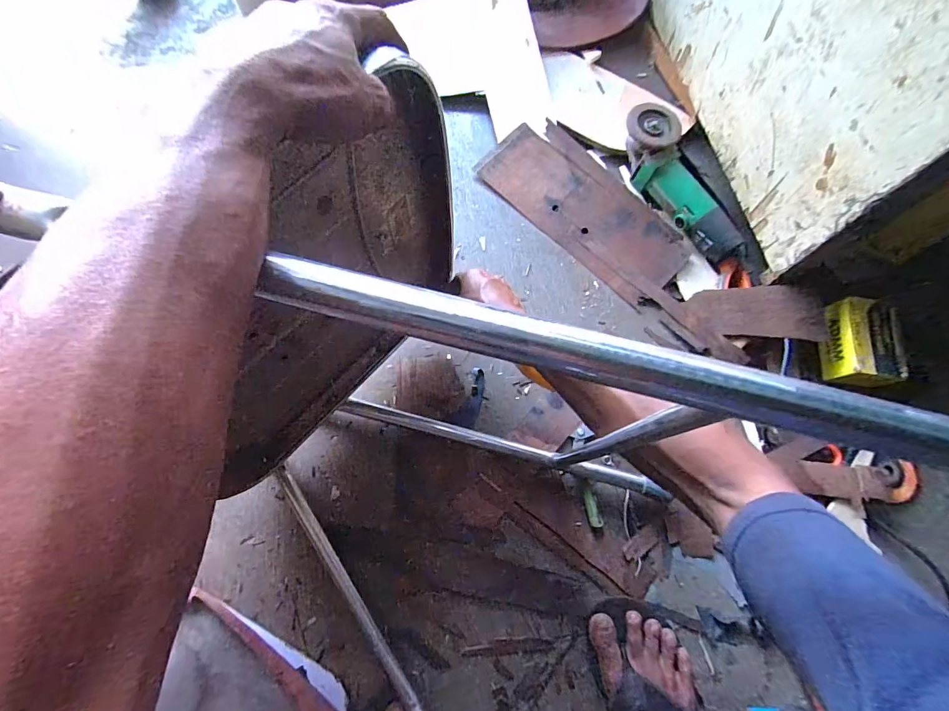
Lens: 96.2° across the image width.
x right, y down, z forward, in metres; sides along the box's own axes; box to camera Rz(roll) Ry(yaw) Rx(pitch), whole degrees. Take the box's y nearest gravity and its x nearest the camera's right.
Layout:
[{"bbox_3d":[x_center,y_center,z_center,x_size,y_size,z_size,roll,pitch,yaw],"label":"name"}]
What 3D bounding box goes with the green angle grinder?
[{"bbox_3d":[0.331,-0.271,0.671,0.086,0.069,0.272,-26,75,-7],"label":"green angle grinder"}]

